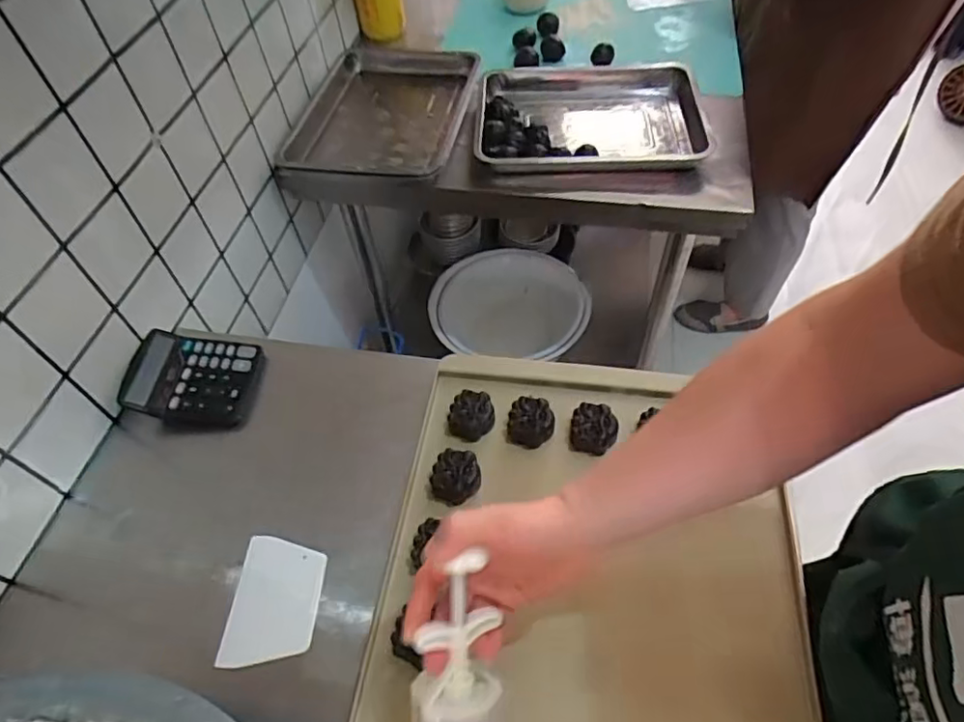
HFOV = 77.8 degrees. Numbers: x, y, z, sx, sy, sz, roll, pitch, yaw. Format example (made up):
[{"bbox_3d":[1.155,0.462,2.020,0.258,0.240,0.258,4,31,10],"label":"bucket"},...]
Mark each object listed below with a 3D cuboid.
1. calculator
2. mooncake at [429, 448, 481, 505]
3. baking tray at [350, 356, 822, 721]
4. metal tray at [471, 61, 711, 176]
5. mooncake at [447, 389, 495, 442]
[{"bbox_3d":[-0.362,0.020,0.751,0.148,0.044,0.120,3,53,8],"label":"calculator"},{"bbox_3d":[-0.029,0.126,0.653,0.050,0.031,0.051,-2,53,3],"label":"mooncake"},{"bbox_3d":[0.097,0.239,0.565,0.397,0.047,0.570,4,53,8],"label":"baking tray"},{"bbox_3d":[0.177,-0.392,0.974,0.367,0.068,0.216,-1,53,5],"label":"metal tray"},{"bbox_3d":[-0.012,0.064,0.701,0.051,0.029,0.051,-2,53,3],"label":"mooncake"}]

